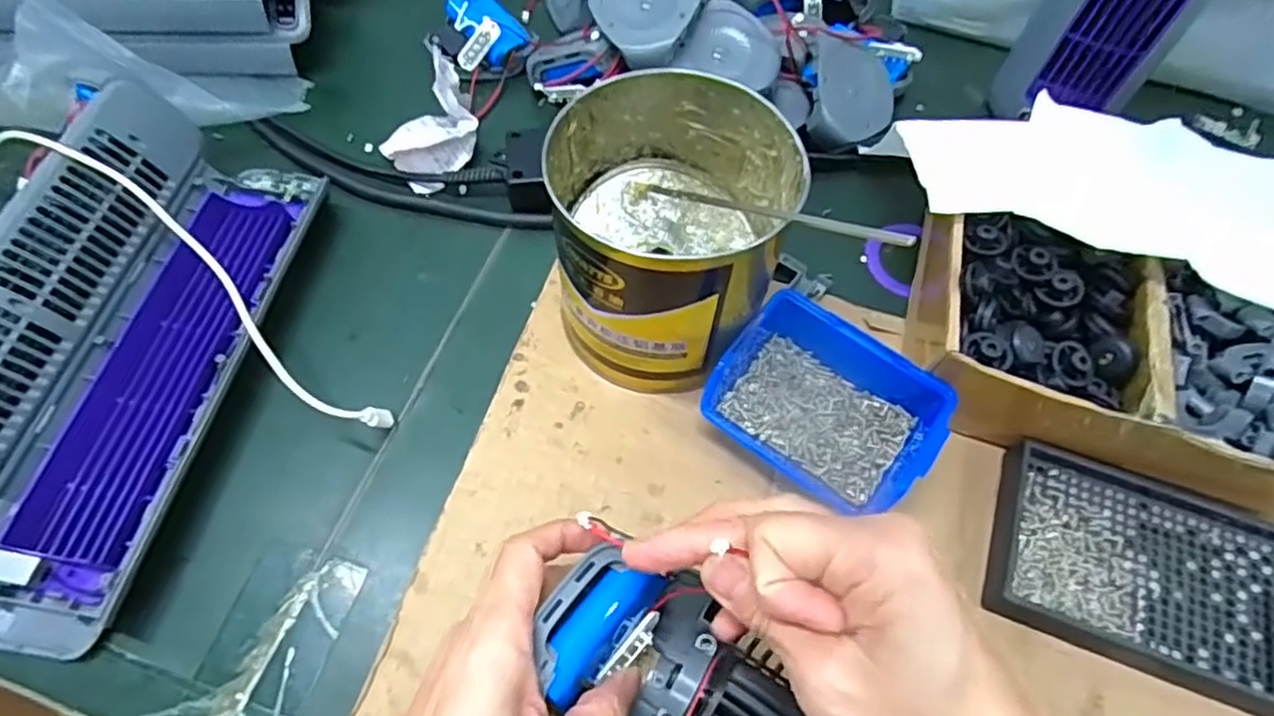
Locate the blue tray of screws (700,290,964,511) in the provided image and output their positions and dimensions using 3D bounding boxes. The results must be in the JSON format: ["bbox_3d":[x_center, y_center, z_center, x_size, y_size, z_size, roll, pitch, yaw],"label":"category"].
[{"bbox_3d":[0.099,0.027,0.366,0.112,0.046,0.084,31,65,13],"label":"blue tray of screws"}]

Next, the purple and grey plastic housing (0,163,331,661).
[{"bbox_3d":[-0.261,0.004,0.381,0.078,0.026,0.291,10,62,3],"label":"purple and grey plastic housing"}]

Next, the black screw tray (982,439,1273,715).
[{"bbox_3d":[0.255,0.108,0.346,0.139,0.024,0.091,20,63,8],"label":"black screw tray"}]

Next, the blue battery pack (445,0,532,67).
[{"bbox_3d":[-0.114,-0.257,0.520,0.038,0.015,0.067,-34,69,-19],"label":"blue battery pack"}]

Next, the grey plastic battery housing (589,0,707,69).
[{"bbox_3d":[0.007,-0.241,0.465,0.075,0.019,0.075,-1,81,8],"label":"grey plastic battery housing"}]

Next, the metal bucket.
[{"bbox_3d":[0.014,-0.062,0.367,0.117,0.116,0.123,1,62,-2],"label":"metal bucket"}]

